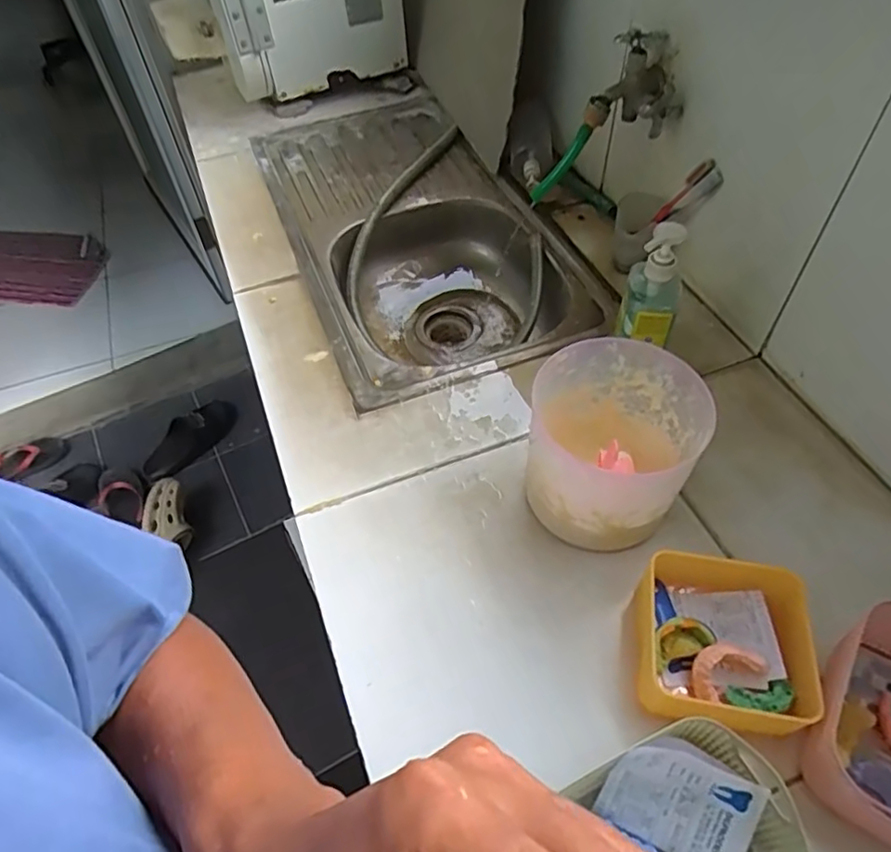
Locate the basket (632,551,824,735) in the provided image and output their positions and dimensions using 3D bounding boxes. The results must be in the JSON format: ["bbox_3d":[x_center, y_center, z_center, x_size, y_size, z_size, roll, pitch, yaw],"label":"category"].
[{"bbox_3d":[0.240,0.194,0.546,0.142,0.070,0.138,4,53,7],"label":"basket"}]

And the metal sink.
[{"bbox_3d":[-0.057,-0.305,1.065,0.395,0.153,0.735,-19,54,-11],"label":"metal sink"}]

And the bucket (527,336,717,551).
[{"bbox_3d":[0.165,0.025,0.625,0.153,0.149,0.166,-2,52,2],"label":"bucket"}]

